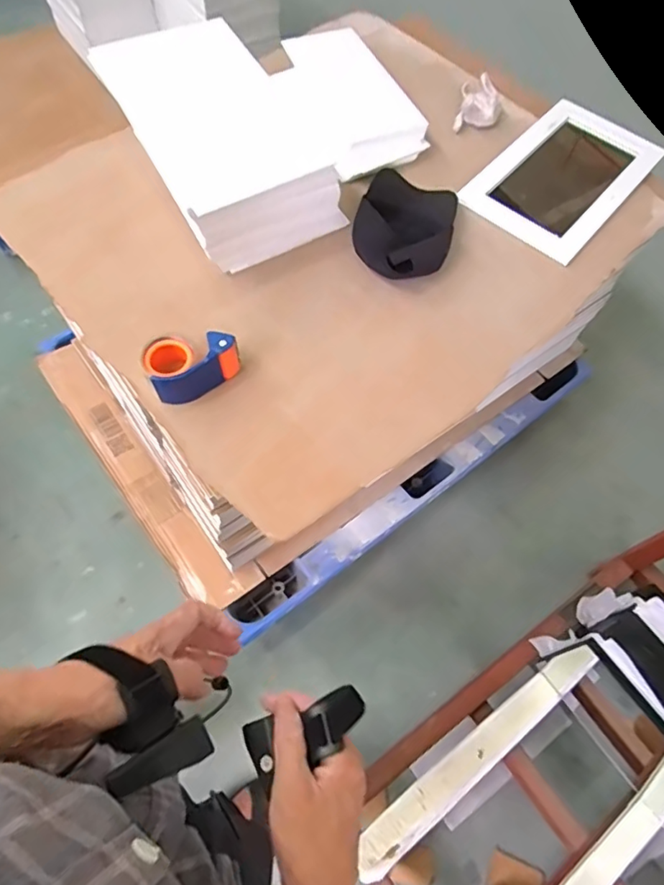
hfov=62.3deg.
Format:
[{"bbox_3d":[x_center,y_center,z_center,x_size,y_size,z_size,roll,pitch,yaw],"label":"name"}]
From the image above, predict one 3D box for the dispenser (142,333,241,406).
[{"bbox_3d":[-0.219,-0.127,0.854,0.139,0.083,0.087,-33,69,-17],"label":"dispenser"}]

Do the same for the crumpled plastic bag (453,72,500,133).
[{"bbox_3d":[0.321,-0.734,1.192,0.094,0.071,0.136,12,63,4],"label":"crumpled plastic bag"}]

